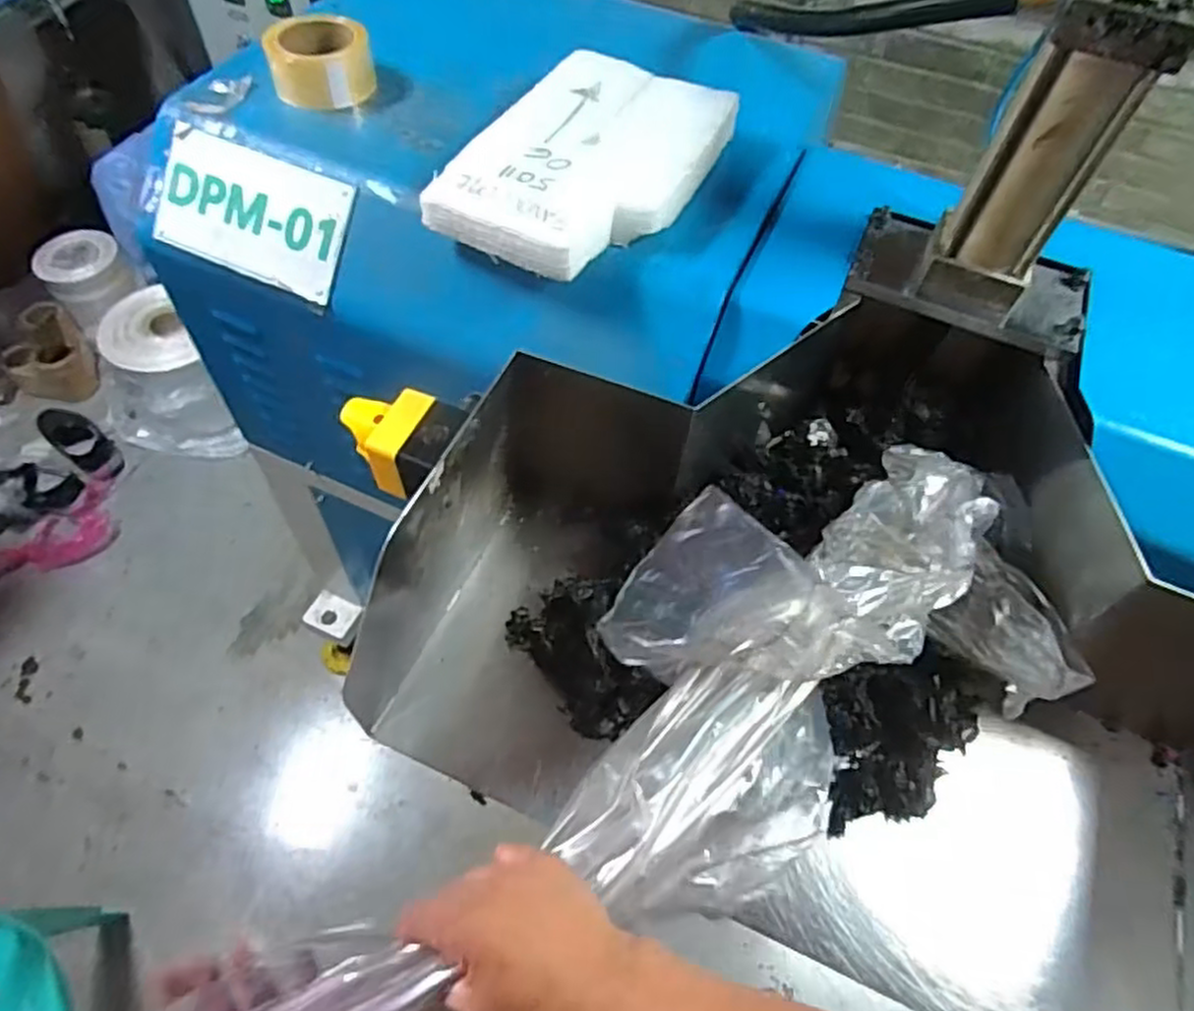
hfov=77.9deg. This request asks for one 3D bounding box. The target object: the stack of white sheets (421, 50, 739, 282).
[{"bbox_3d":[-0.004,-0.350,0.746,0.205,0.041,0.315,24,59,12],"label":"stack of white sheets"}]

